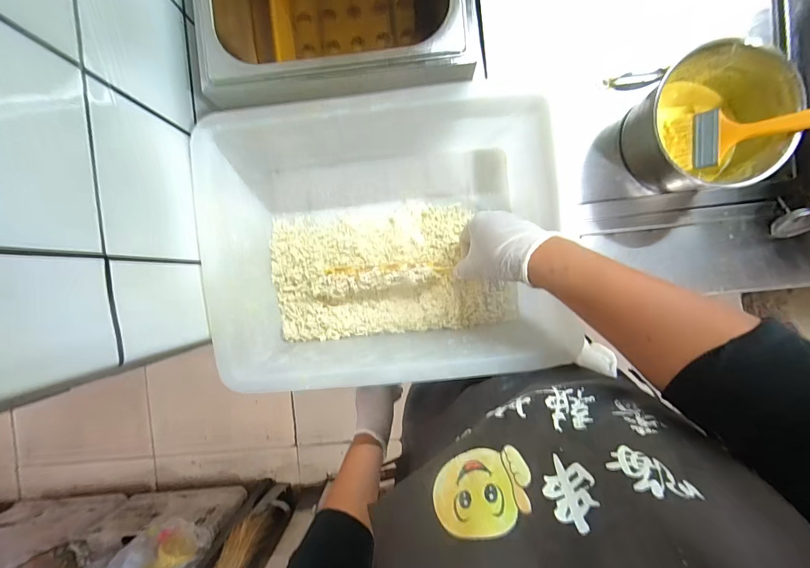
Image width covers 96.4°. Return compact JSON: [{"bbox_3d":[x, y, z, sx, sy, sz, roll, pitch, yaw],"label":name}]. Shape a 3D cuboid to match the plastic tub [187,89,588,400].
[{"bbox_3d":[-0.028,-0.050,0.476,0.409,0.134,0.320,-6,91,2],"label":"plastic tub"}]

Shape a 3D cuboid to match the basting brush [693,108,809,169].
[{"bbox_3d":[0.471,-0.206,0.463,0.160,0.018,0.076,-4,77,36],"label":"basting brush"}]

